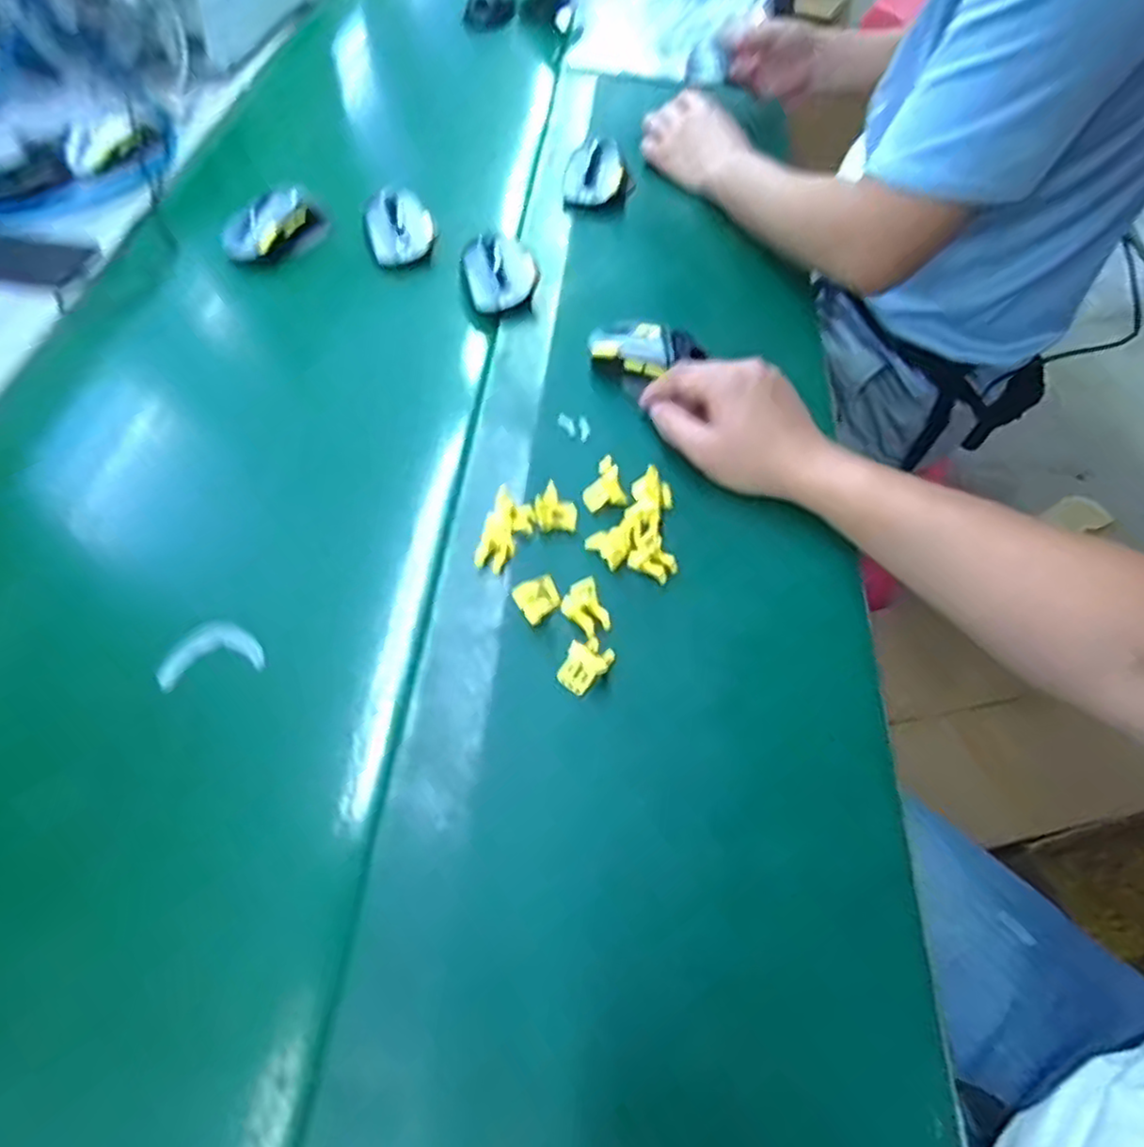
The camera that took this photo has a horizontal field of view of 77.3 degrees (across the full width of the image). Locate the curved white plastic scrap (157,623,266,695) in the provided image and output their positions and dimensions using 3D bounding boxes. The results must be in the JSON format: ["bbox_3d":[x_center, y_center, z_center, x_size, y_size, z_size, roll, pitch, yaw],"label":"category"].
[{"bbox_3d":[-0.244,0.053,0.483,0.063,0.014,0.039,-17,59,-15],"label":"curved white plastic scrap"}]

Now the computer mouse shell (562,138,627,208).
[{"bbox_3d":[0.025,-0.442,0.791,0.068,0.036,0.087,5,56,-1],"label":"computer mouse shell"}]

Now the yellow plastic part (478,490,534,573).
[{"bbox_3d":[-0.048,-0.031,0.514,0.028,0.026,0.058,18,57,8],"label":"yellow plastic part"}]

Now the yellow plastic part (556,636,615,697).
[{"bbox_3d":[0.009,0.057,0.460,0.025,0.017,0.036,40,62,21],"label":"yellow plastic part"}]

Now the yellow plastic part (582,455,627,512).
[{"bbox_3d":[0.024,-0.065,0.540,0.025,0.028,0.031,-17,59,-15],"label":"yellow plastic part"}]

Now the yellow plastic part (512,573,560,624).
[{"bbox_3d":[-0.023,0.017,0.488,0.027,0.018,0.026,-30,63,-22],"label":"yellow plastic part"}]

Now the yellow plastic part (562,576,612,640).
[{"bbox_3d":[0.010,0.023,0.481,0.024,0.020,0.033,-24,61,-19],"label":"yellow plastic part"}]

